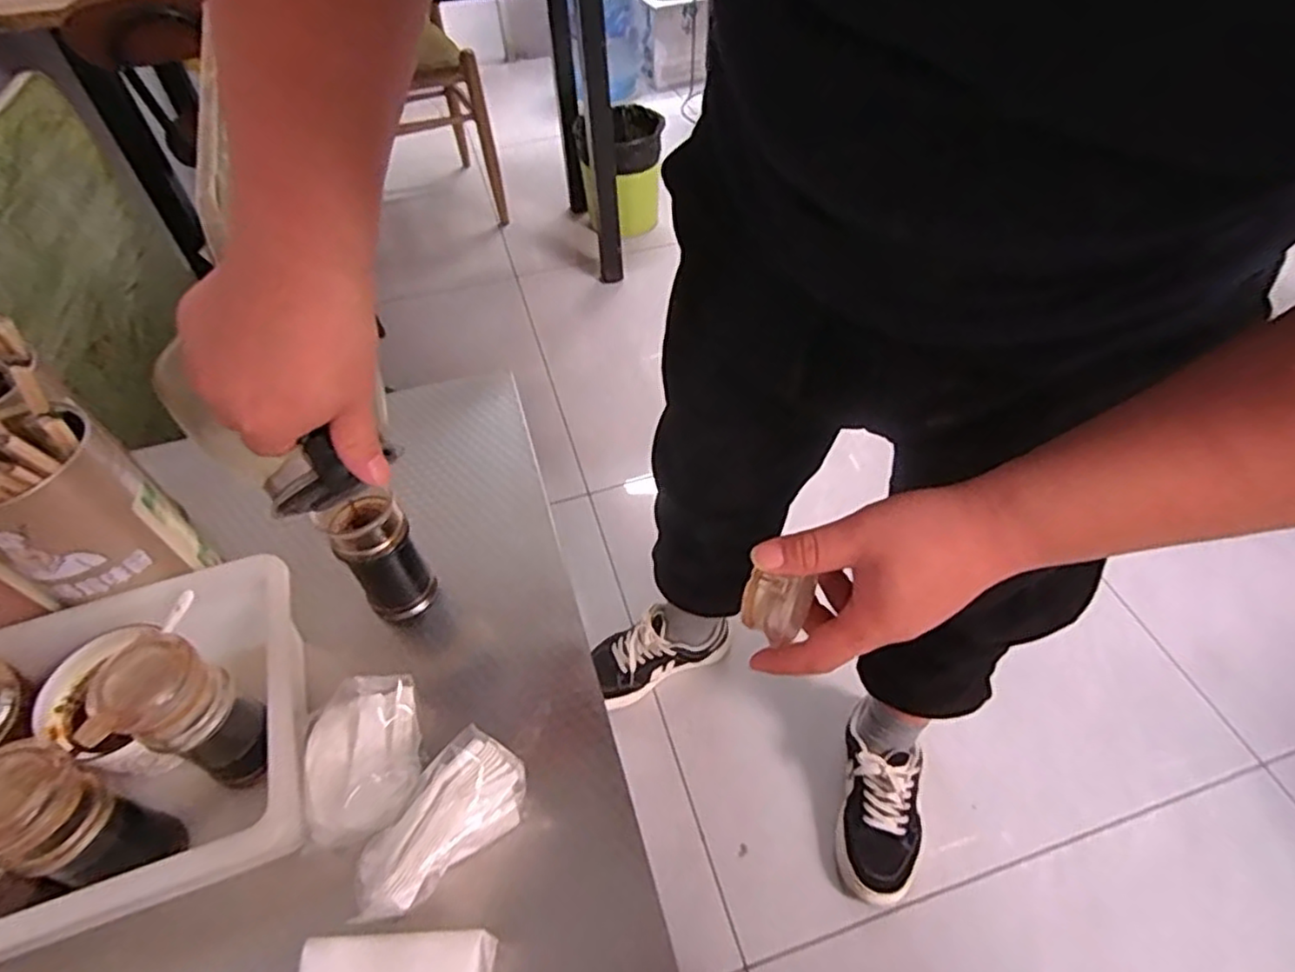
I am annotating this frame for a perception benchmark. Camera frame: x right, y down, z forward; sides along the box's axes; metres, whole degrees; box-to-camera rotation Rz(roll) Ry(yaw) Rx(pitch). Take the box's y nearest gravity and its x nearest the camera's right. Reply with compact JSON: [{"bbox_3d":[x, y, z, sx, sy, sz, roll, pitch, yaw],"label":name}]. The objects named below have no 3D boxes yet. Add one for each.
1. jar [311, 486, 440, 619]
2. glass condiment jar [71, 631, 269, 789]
[{"bbox_3d":[-0.210,0.055,0.543,0.054,0.110,0.058,-1,50,1],"label":"jar"},{"bbox_3d":[-0.301,0.156,0.451,0.062,0.117,0.070,11,52,11],"label":"glass condiment jar"}]

